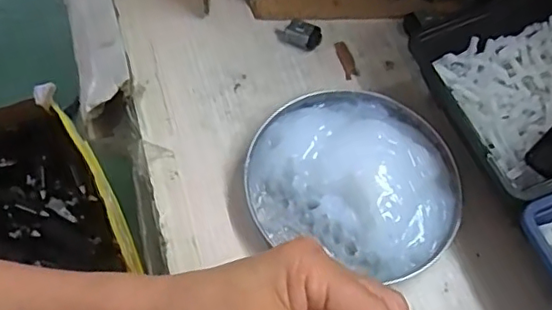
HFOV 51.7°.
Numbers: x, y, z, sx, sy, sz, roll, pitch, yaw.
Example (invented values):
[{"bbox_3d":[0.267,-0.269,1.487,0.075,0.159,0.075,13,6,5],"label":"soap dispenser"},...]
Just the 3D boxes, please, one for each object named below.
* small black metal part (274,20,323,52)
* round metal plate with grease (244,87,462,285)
[{"bbox_3d":[0.018,-0.097,0.457,0.037,0.015,0.017,22,63,8],"label":"small black metal part"},{"bbox_3d":[0.056,0.010,0.395,0.140,0.030,0.131,2,62,-3],"label":"round metal plate with grease"}]

